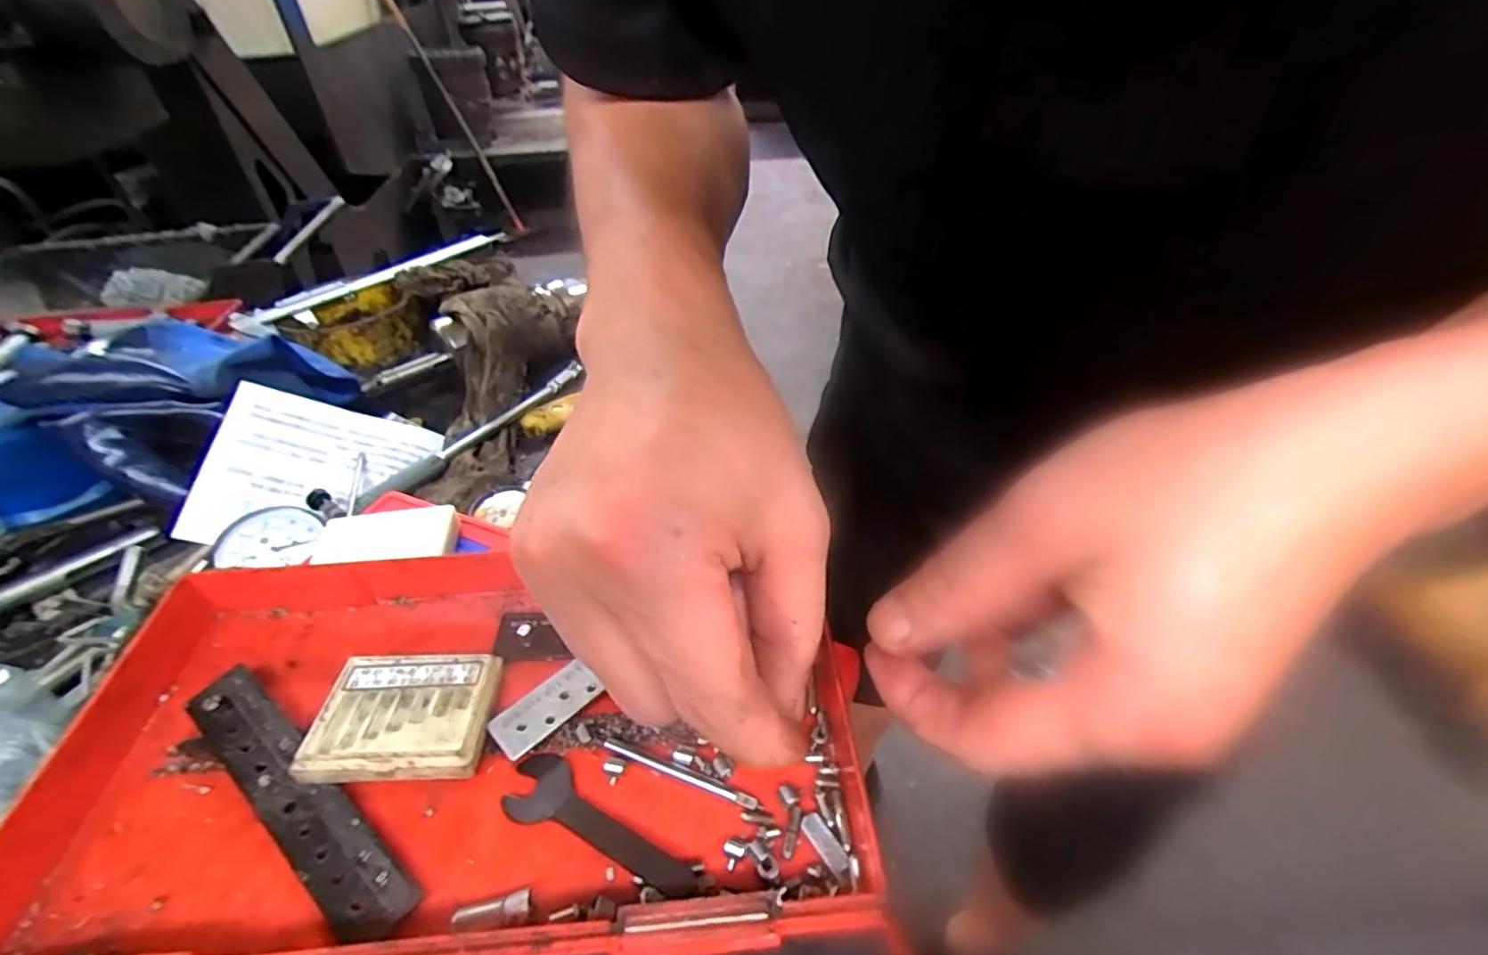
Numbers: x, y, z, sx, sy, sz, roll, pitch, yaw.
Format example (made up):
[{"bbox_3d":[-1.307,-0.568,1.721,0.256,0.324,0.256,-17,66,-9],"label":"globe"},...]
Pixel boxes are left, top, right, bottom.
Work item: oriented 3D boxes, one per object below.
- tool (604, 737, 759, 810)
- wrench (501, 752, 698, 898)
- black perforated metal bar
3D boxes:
[{"bbox_3d":[-0.021,0.093,0.205,0.053,0.005,0.005,14,43,19],"label":"tool"},{"bbox_3d":[-0.042,0.102,0.194,0.066,0.004,0.020,14,43,19],"label":"wrench"},{"bbox_3d":[-0.138,0.096,0.198,0.112,0.009,0.020,26,48,30],"label":"black perforated metal bar"}]

